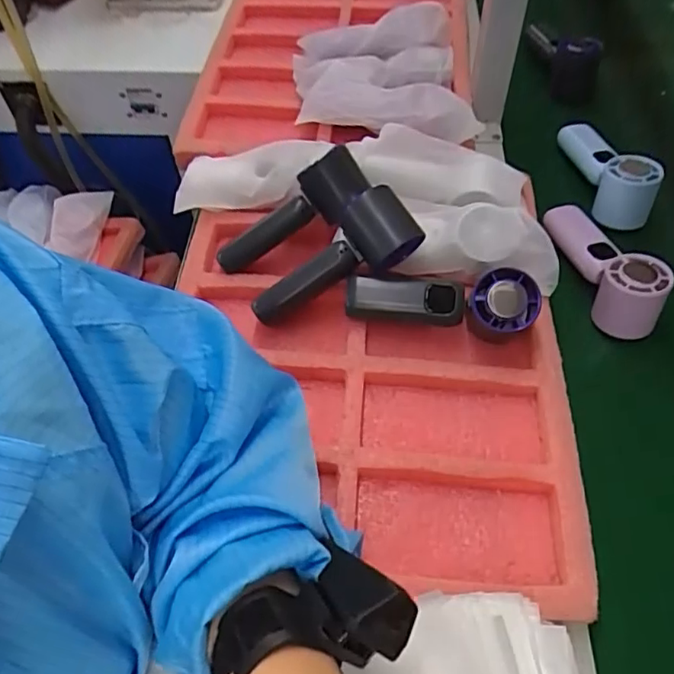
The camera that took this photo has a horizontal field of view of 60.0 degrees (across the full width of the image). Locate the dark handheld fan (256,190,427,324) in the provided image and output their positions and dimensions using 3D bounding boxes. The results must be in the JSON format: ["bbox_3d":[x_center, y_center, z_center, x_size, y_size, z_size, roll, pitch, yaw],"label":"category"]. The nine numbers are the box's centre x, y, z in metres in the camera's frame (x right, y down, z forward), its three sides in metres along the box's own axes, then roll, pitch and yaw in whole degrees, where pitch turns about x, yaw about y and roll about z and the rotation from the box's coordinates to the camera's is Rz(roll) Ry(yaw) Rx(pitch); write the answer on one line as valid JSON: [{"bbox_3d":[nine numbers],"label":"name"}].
[{"bbox_3d":[-0.005,-0.061,0.494,0.154,0.061,0.050,-35,56,5],"label":"dark handheld fan"}]

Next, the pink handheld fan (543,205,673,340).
[{"bbox_3d":[0.241,-0.066,0.530,0.047,0.050,0.145,-17,54,-10],"label":"pink handheld fan"}]

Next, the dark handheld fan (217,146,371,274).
[{"bbox_3d":[-0.041,-0.104,0.533,0.153,0.048,0.065,-34,53,14],"label":"dark handheld fan"}]

